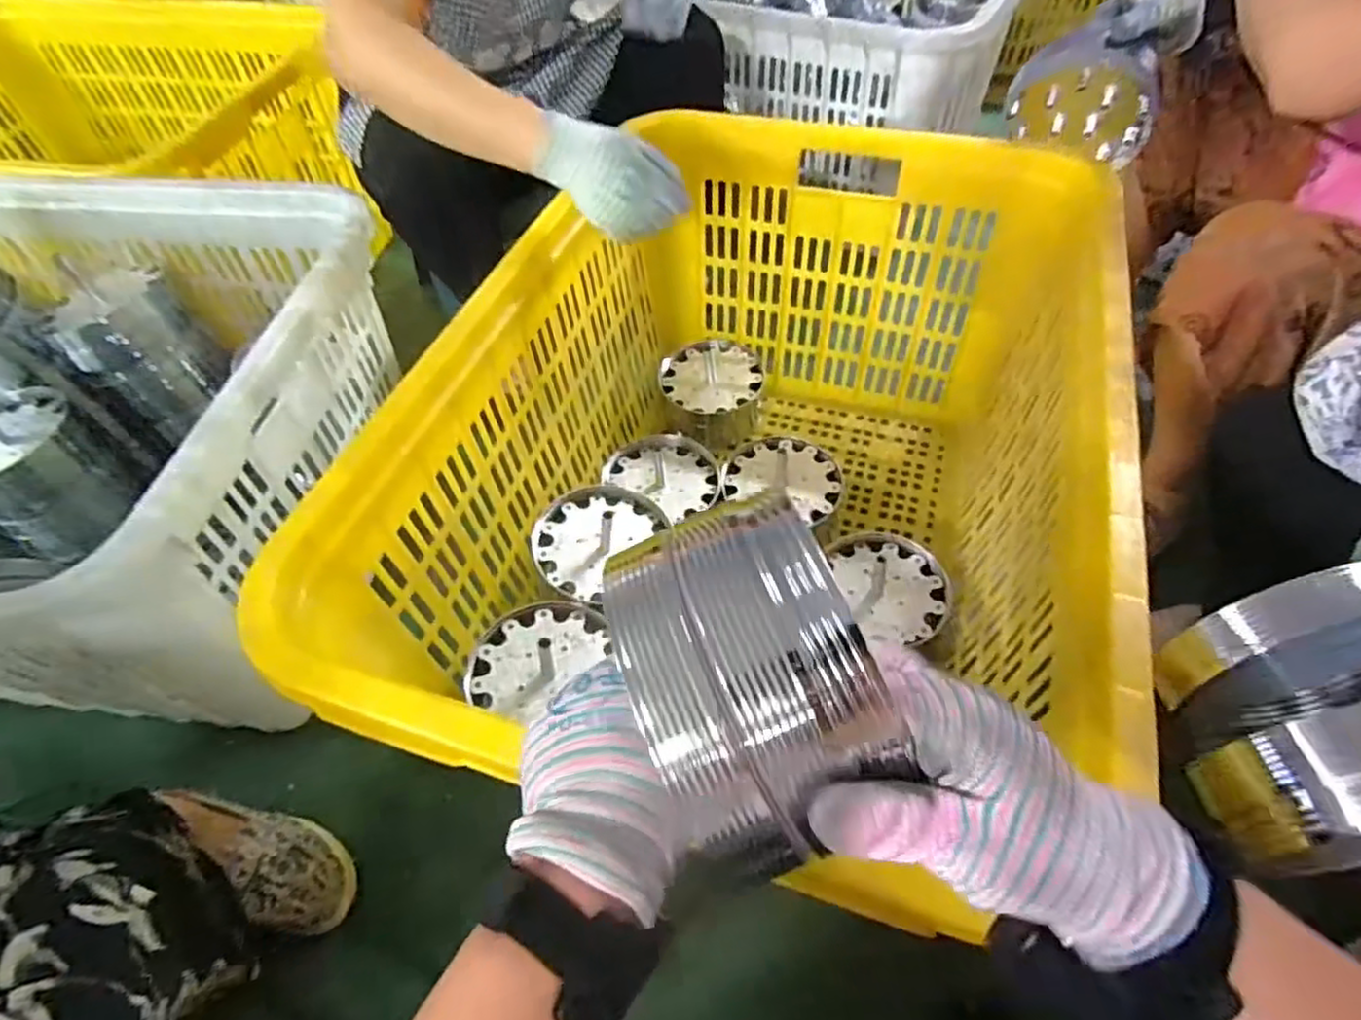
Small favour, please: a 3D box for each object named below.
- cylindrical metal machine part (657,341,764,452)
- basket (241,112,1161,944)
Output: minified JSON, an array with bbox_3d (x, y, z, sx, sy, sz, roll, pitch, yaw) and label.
[{"bbox_3d":[0.049,-0.184,1.094,0.158,0.091,0.145,-1,52,3],"label":"cylindrical metal machine part"},{"bbox_3d":[0.097,-0.041,0.788,0.570,0.414,0.804,14,54,14],"label":"basket"}]

